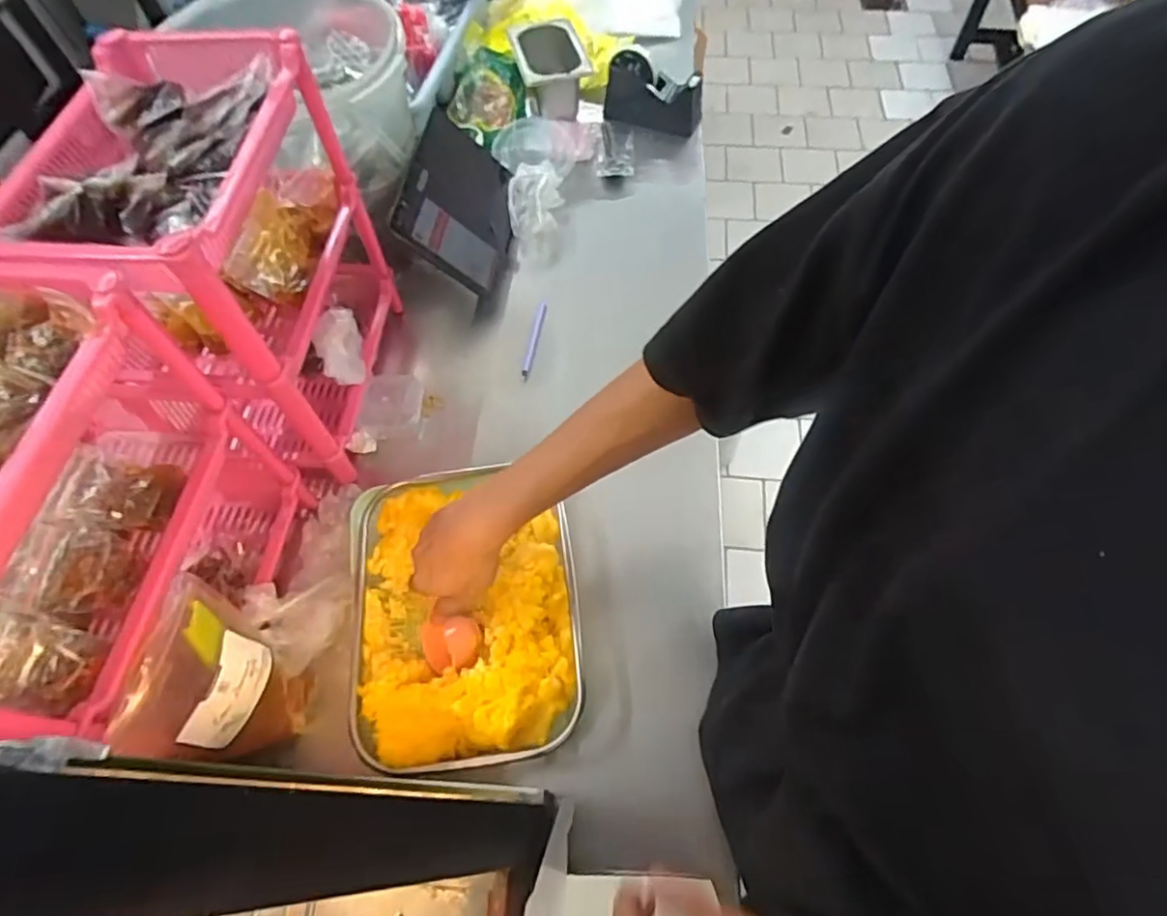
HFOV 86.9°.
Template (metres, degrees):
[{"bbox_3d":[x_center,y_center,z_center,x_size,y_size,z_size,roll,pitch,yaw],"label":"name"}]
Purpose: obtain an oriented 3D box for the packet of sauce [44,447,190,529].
[{"bbox_3d":[-0.410,0.040,0.551,0.078,0.035,0.065,14,55,-12],"label":"packet of sauce"}]

